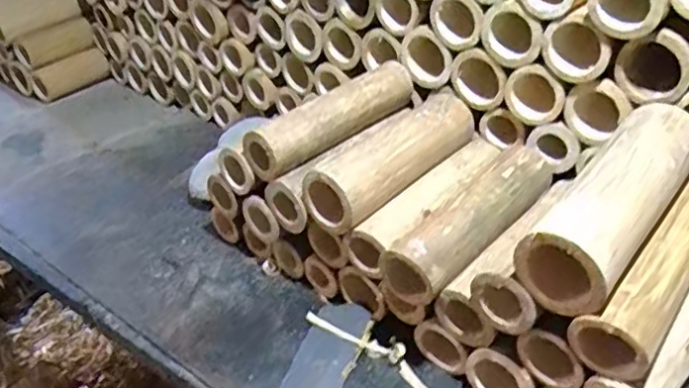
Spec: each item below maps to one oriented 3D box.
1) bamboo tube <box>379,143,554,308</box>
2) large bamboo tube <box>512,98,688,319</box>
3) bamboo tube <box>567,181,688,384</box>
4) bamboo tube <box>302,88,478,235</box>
[{"bbox_3d":[0.108,0.019,0.505,0.184,0.046,0.048,-34,47,-31],"label":"bamboo tube"},{"bbox_3d":[0.187,0.003,0.420,0.054,0.054,0.185,26,49,33],"label":"large bamboo tube"},{"bbox_3d":[0.217,0.049,0.422,0.043,0.040,0.178,27,49,34],"label":"bamboo tube"},{"bbox_3d":[0.046,-0.038,0.552,0.049,0.054,0.189,29,50,35],"label":"bamboo tube"}]

